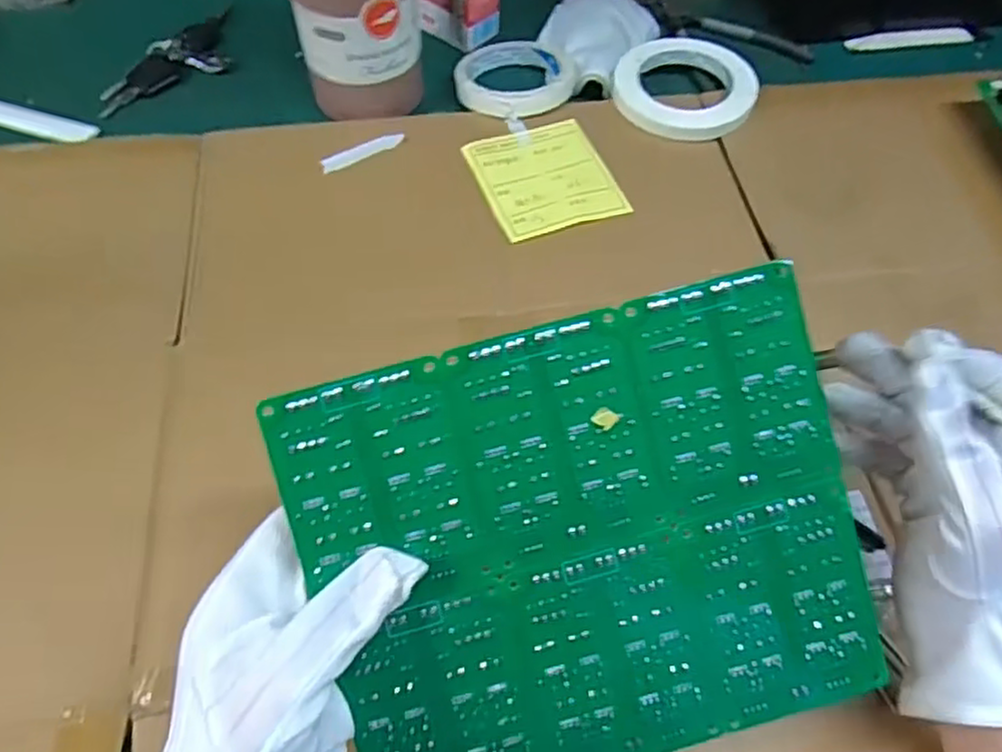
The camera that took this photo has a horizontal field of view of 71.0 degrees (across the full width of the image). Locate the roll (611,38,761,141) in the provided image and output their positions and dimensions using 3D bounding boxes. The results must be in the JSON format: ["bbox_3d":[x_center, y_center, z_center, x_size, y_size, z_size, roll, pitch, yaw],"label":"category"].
[{"bbox_3d":[0.150,-0.234,0.570,0.112,0.021,0.107,0,60,0],"label":"roll"}]

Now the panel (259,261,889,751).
[{"bbox_3d":[0.034,0.067,0.271,0.204,0.004,0.173,-15,94,-3],"label":"panel"}]

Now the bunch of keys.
[{"bbox_3d":[-0.273,-0.270,0.601,0.061,0.019,0.156,26,63,14],"label":"bunch of keys"}]

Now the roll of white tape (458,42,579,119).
[{"bbox_3d":[0.011,-0.247,0.578,0.094,0.017,0.089,0,60,0],"label":"roll of white tape"}]

